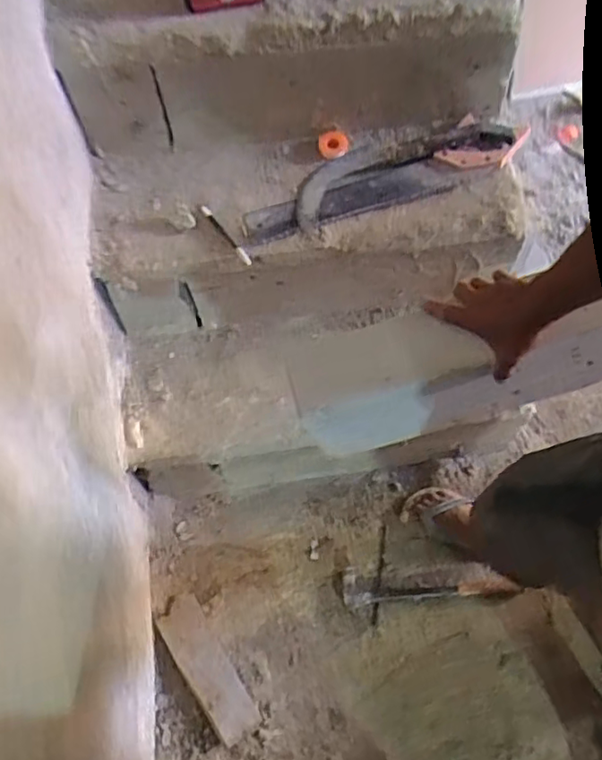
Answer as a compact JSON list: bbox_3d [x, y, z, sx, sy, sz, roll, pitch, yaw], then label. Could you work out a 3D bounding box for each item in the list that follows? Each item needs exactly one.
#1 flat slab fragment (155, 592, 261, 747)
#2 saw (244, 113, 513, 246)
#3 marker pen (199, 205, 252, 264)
[{"bbox_3d":[-0.176,0.531,1.154,0.086,0.013,0.265,-31,66,-13],"label":"flat slab fragment"},{"bbox_3d":[0.137,-0.348,1.089,0.491,0.049,0.140,-24,64,-12],"label":"saw"},{"bbox_3d":[-0.128,-0.251,1.071,0.015,0.018,0.144,-35,67,-17],"label":"marker pen"}]

